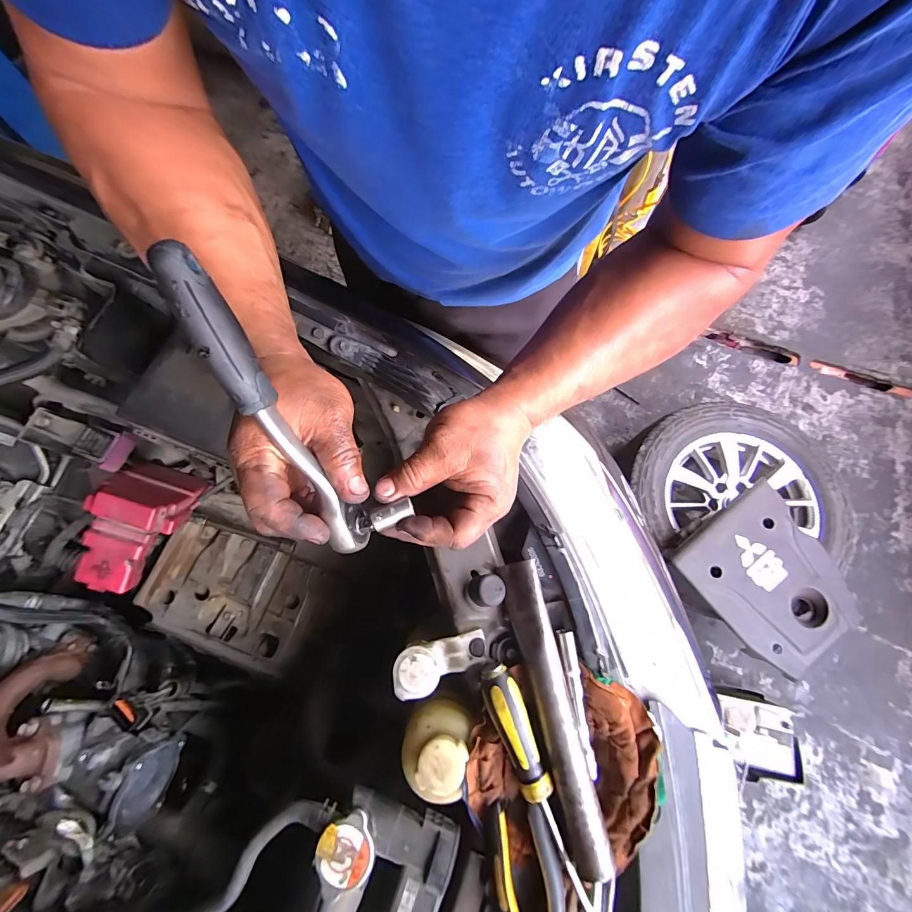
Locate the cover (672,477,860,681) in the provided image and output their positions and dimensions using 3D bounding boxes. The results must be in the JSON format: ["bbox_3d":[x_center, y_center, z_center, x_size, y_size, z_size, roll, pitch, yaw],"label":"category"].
[{"bbox_3d":[0.941,0.376,1.160,0.425,0.083,0.467,-32,76,-8],"label":"cover"}]

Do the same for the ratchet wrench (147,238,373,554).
[{"bbox_3d":[-0.104,-0.018,0.227,0.025,0.021,0.192,-29,118,-7],"label":"ratchet wrench"}]

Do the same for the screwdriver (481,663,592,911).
[{"bbox_3d":[0.081,0.302,0.326,0.032,0.029,0.242,-23,75,-6],"label":"screwdriver"}]

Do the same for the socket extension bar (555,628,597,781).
[{"bbox_3d":[0.111,0.224,0.351,0.015,0.011,0.118,-7,74,-1],"label":"socket extension bar"}]

